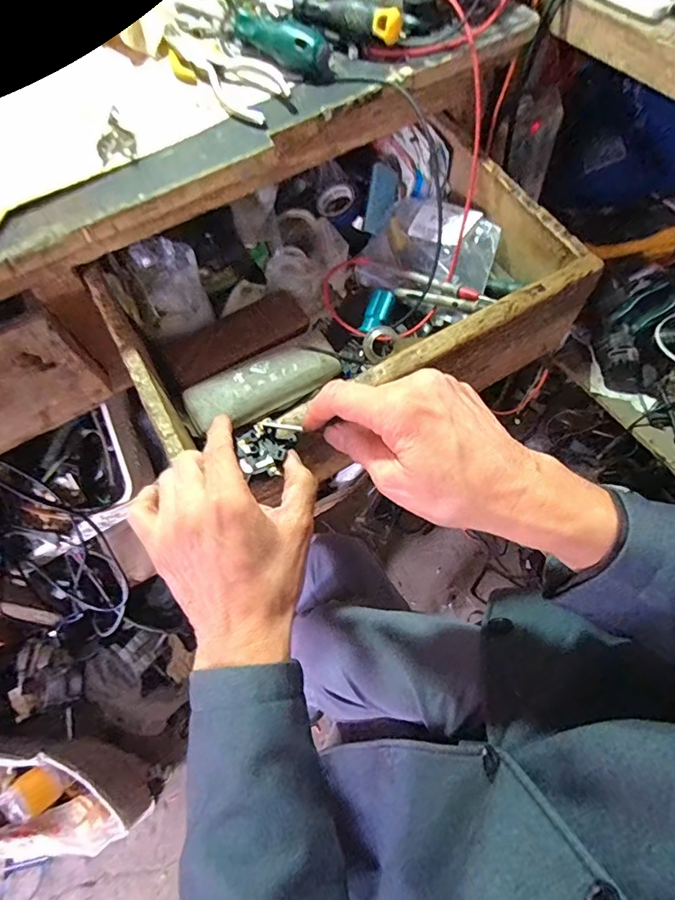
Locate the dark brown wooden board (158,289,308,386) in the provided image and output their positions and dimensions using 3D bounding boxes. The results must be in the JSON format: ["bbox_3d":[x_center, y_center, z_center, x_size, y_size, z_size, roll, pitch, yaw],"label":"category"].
[{"bbox_3d":[-0.099,-0.113,0.489,0.144,0.019,0.052,-33,67,-12],"label":"dark brown wooden board"}]

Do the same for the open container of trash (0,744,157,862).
[{"bbox_3d":[-0.512,0.576,0.839,0.407,0.174,0.200,-11,64,-2],"label":"open container of trash"}]

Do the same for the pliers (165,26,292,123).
[{"bbox_3d":[-0.088,-0.328,0.417,0.060,0.020,0.152,-31,66,-11],"label":"pliers"}]

